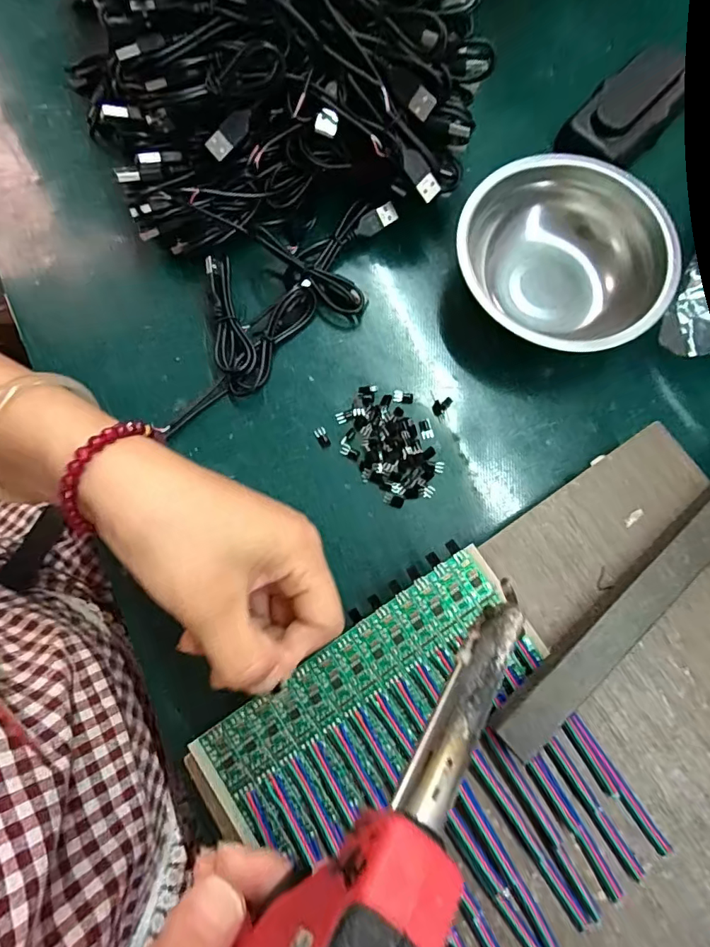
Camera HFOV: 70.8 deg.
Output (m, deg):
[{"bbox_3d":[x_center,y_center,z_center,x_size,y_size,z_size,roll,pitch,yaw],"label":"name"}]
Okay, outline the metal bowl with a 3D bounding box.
[{"bbox_3d":[0.128,-0.130,0.312,0.120,0.041,0.124,0,77,0],"label":"metal bowl"}]

